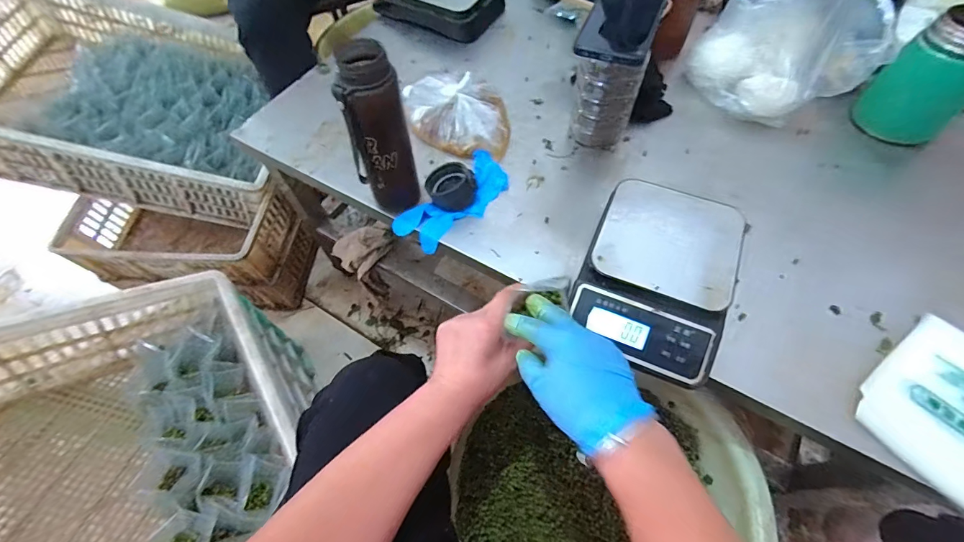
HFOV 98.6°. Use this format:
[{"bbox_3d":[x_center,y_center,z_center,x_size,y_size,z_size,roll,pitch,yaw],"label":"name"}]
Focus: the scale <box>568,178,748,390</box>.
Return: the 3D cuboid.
[{"bbox_3d":[0.193,0.004,0.463,0.149,0.056,0.206,21,63,14],"label":"scale"}]

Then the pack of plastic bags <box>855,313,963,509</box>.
[{"bbox_3d":[0.449,0.131,0.395,0.159,0.024,0.126,-35,65,-16],"label":"pack of plastic bags"}]

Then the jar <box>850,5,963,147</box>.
[{"bbox_3d":[0.594,-0.251,0.547,0.089,0.151,0.099,-34,64,-16],"label":"jar"}]

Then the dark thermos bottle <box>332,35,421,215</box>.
[{"bbox_3d":[-0.118,-0.150,0.482,0.056,0.205,0.056,8,61,7],"label":"dark thermos bottle"}]

